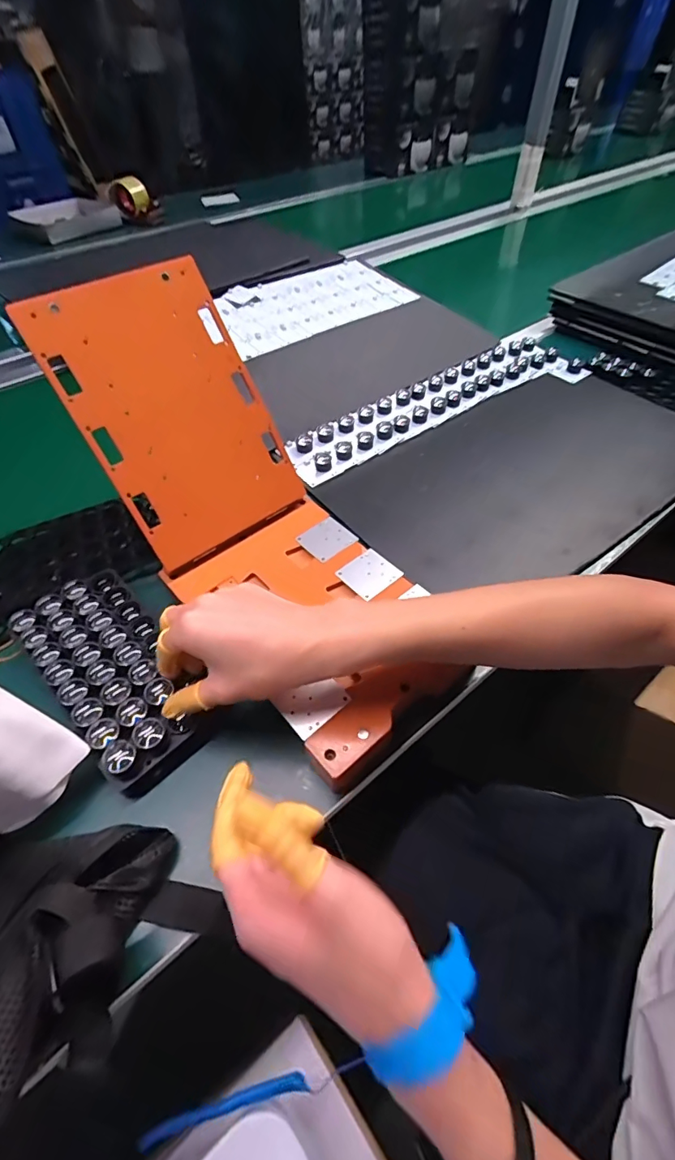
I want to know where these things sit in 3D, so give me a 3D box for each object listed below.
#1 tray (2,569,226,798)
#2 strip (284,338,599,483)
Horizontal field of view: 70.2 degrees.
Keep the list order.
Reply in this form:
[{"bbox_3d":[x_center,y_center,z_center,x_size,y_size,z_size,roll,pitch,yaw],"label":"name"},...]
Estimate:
[{"bbox_3d":[-0.184,0.071,0.399,0.101,0.038,0.193,-32,61,-24],"label":"tray"},{"bbox_3d":[0.145,-0.256,0.682,0.468,0.028,0.114,-24,55,-19],"label":"strip"}]

